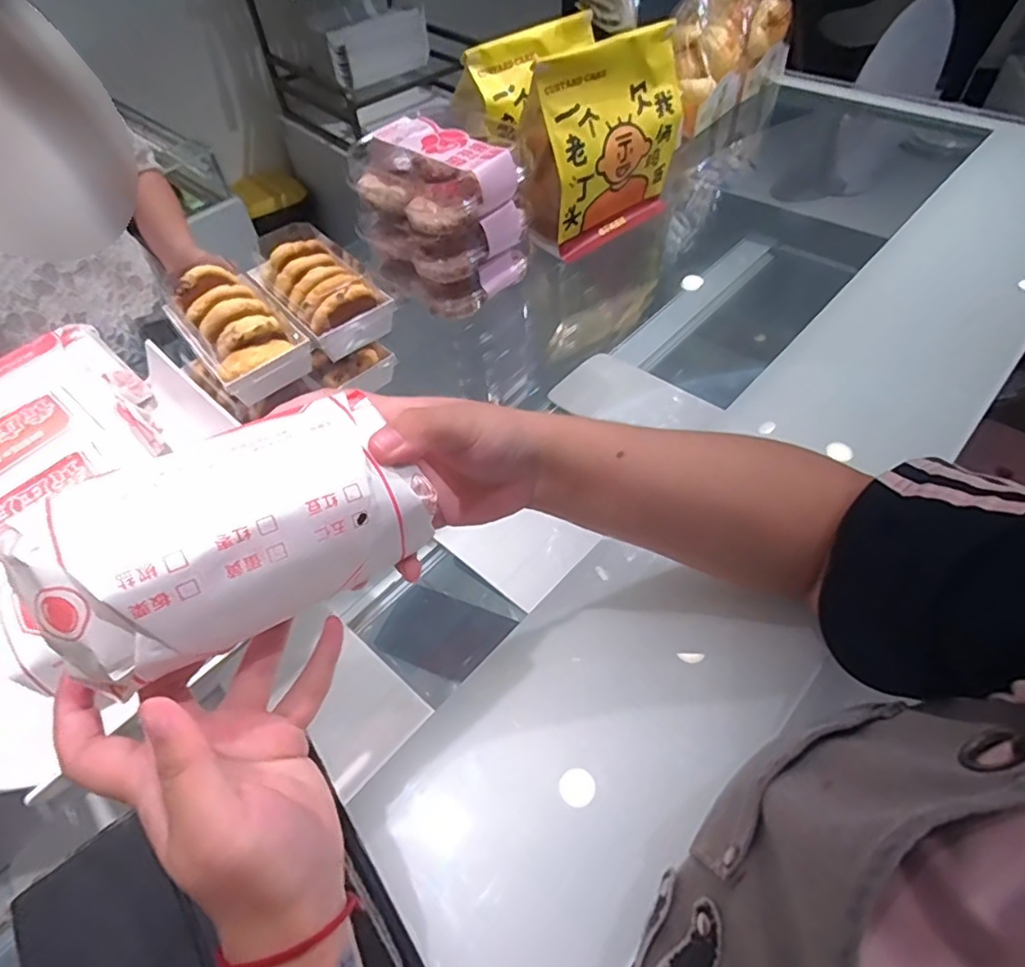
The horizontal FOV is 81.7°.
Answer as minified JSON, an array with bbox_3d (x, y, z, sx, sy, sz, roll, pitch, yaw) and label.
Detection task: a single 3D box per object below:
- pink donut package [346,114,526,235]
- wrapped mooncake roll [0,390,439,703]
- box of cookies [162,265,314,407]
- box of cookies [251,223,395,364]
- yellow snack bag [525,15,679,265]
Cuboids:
[{"bbox_3d":[-0.083,-0.310,0.587,0.171,0.054,0.125,31,61,25],"label":"pink donut package"},{"bbox_3d":[-0.108,0.019,0.244,0.139,0.071,0.062,-35,57,-21],"label":"wrapped mooncake roll"},{"bbox_3d":[-0.227,-0.130,0.487,0.076,0.045,0.124,-36,58,-22],"label":"box of cookies"},{"bbox_3d":[-0.168,-0.171,0.523,0.077,0.053,0.123,-35,57,-21],"label":"box of cookies"},{"bbox_3d":[0.101,-0.385,0.675,0.167,0.197,0.089,-32,56,-19],"label":"yellow snack bag"}]

